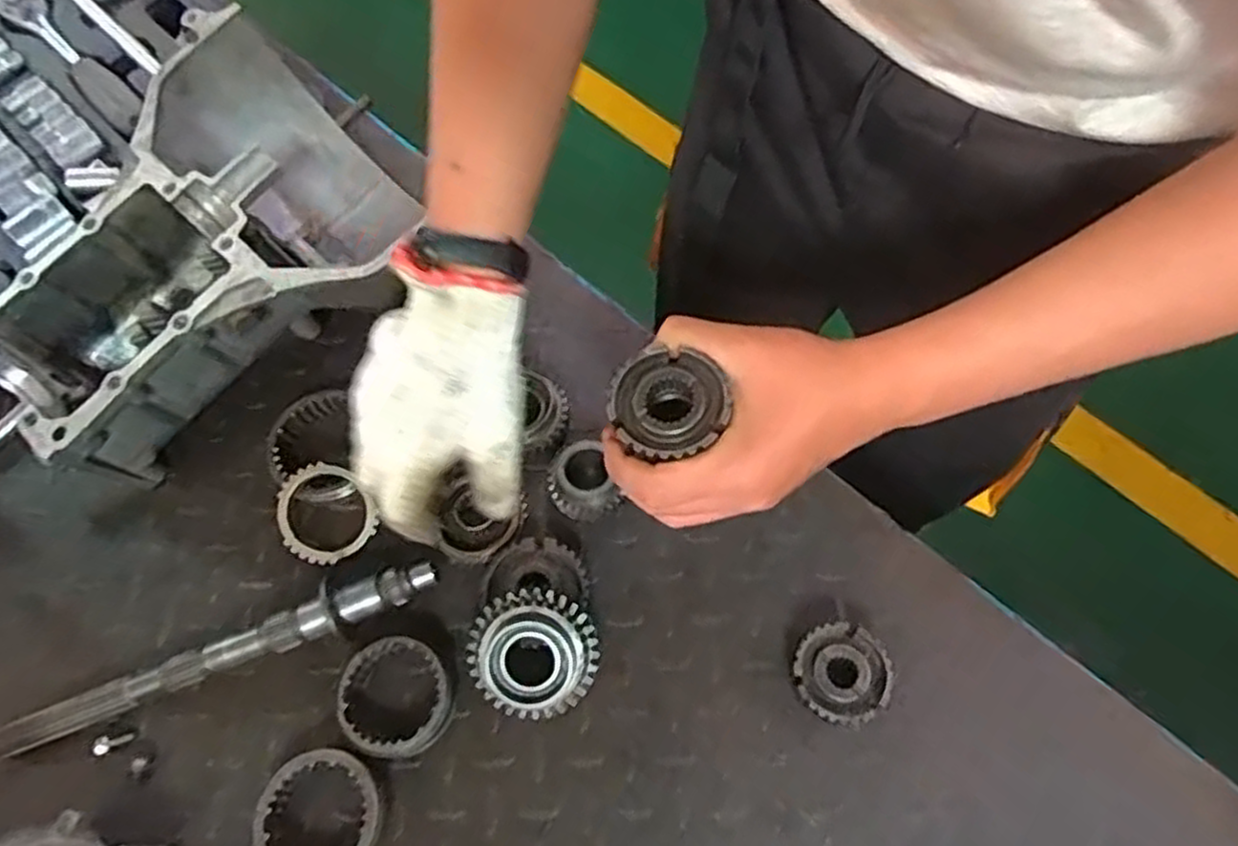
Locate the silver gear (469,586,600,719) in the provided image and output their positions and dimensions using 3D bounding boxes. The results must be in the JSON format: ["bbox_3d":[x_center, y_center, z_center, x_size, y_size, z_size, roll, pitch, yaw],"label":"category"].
[{"bbox_3d":[-0.051,0.140,0.464,0.076,0.032,0.076,1,79,-4],"label":"silver gear"}]

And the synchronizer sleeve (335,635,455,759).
[{"bbox_3d":[-0.138,0.169,0.472,0.069,0.021,0.067,-1,64,2],"label":"synchronizer sleeve"}]

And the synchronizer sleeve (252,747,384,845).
[{"bbox_3d":[-0.172,0.230,0.443,0.069,0.023,0.072,22,67,13],"label":"synchronizer sleeve"}]

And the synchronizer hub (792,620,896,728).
[{"bbox_3d":[0.135,0.152,0.466,0.056,0.026,0.057,-1,64,2],"label":"synchronizer hub"}]

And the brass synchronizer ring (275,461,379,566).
[{"bbox_3d":[-0.203,0.062,0.520,0.064,0.009,0.067,0,90,-4],"label":"brass synchronizer ring"}]

